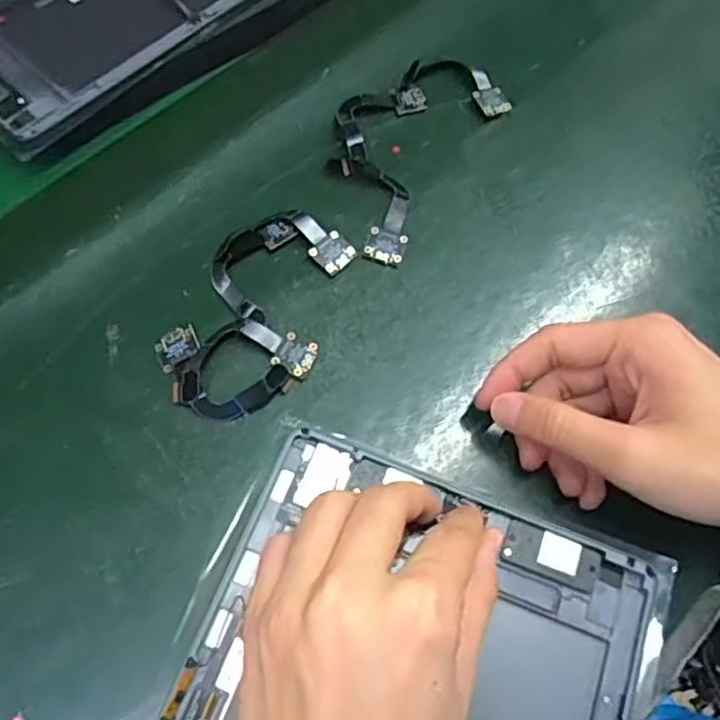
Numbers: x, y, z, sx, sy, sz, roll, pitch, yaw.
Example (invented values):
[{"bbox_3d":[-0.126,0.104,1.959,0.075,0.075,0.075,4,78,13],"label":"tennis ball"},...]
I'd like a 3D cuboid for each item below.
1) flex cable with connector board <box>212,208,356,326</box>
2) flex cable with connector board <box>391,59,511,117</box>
[{"bbox_3d":[-0.043,-0.054,0.363,0.072,0.007,0.050,-32,70,-15],"label":"flex cable with connector board"},{"bbox_3d":[0.056,-0.169,0.423,0.069,0.011,0.037,0,65,-2],"label":"flex cable with connector board"}]

